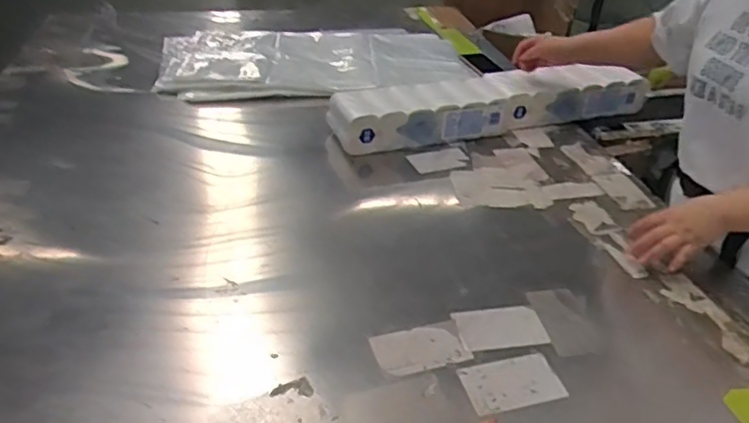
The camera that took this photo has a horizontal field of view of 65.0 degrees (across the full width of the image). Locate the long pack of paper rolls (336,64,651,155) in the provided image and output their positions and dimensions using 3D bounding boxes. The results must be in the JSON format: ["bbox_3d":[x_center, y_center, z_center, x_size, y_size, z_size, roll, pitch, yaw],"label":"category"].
[{"bbox_3d":[0.231,-0.243,1.336,0.716,0.107,0.145,-9,38,-17],"label":"long pack of paper rolls"}]

